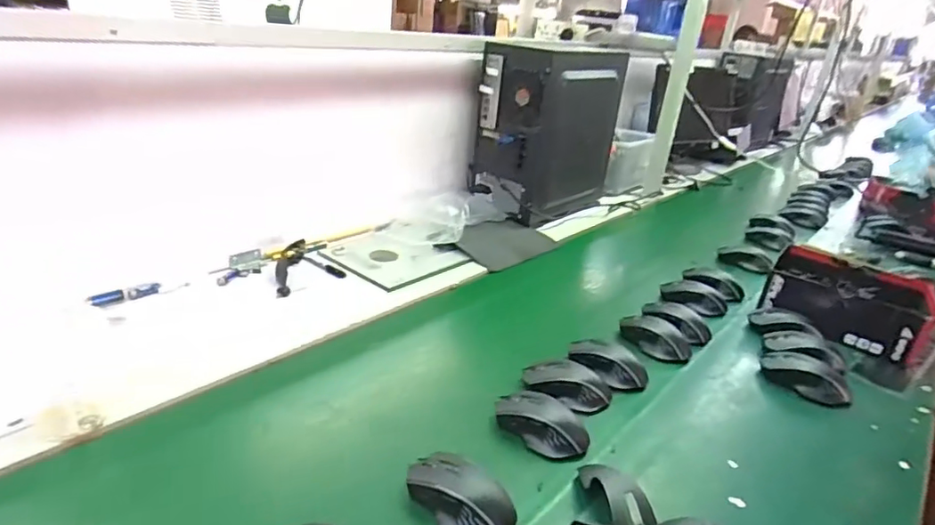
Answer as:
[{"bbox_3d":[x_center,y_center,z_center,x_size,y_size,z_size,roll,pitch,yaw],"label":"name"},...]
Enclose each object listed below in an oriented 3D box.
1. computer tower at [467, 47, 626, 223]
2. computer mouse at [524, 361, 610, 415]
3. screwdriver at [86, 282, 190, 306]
[{"bbox_3d":[0.199,-0.325,1.354,0.194,0.354,0.345,27,32,37],"label":"computer tower"},{"bbox_3d":[0.132,0.165,0.745,0.119,0.041,0.062,10,25,7],"label":"computer mouse"},{"bbox_3d":[-0.510,0.044,0.875,0.138,0.015,0.025,-17,34,-40],"label":"screwdriver"}]

